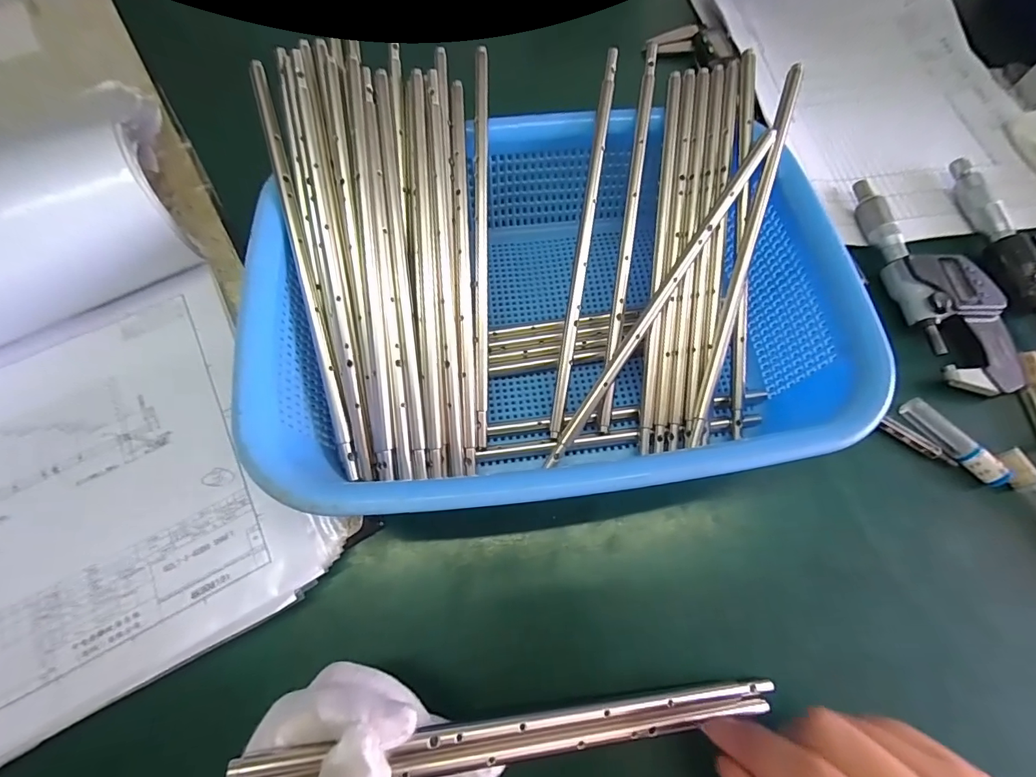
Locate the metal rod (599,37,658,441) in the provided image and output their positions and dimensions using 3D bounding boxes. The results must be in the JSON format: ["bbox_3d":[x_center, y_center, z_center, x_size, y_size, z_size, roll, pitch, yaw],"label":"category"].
[{"bbox_3d":[0.061,-0.084,0.249,0.008,0.008,0.213,7,88,2],"label":"metal rod"}]

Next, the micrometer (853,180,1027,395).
[{"bbox_3d":[0.266,-0.071,0.287,0.051,0.018,0.157,-12,69,-6],"label":"micrometer"}]

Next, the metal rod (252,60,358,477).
[{"bbox_3d":[-0.109,-0.059,0.230,0.009,0.005,0.213,-14,90,-6],"label":"metal rod"}]

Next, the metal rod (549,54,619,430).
[{"bbox_3d":[0.037,-0.081,0.250,0.009,0.005,0.213,9,89,2],"label":"metal rod"}]

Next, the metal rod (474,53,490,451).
[{"bbox_3d":[-0.020,-0.078,0.247,0.008,0.005,0.215,0,89,-1],"label":"metal rod"}]

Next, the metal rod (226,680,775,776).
[{"bbox_3d":[0.014,0.130,0.174,0.217,0.004,0.007,5,67,-18],"label":"metal rod"}]

